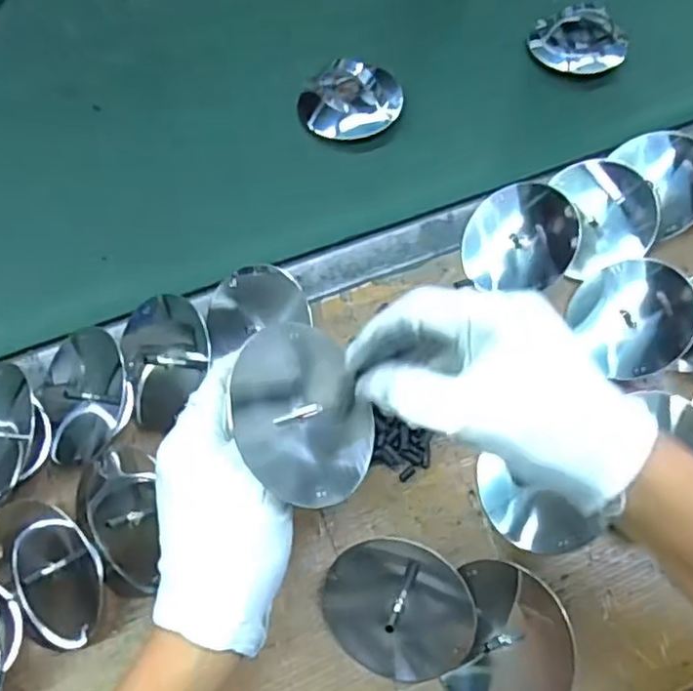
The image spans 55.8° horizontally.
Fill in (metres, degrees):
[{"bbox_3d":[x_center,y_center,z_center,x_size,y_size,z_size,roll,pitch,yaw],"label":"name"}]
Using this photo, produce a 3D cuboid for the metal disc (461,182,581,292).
[{"bbox_3d":[0.124,-0.079,0.472,0.079,0.012,0.081,-7,67,16],"label":"metal disc"}]

